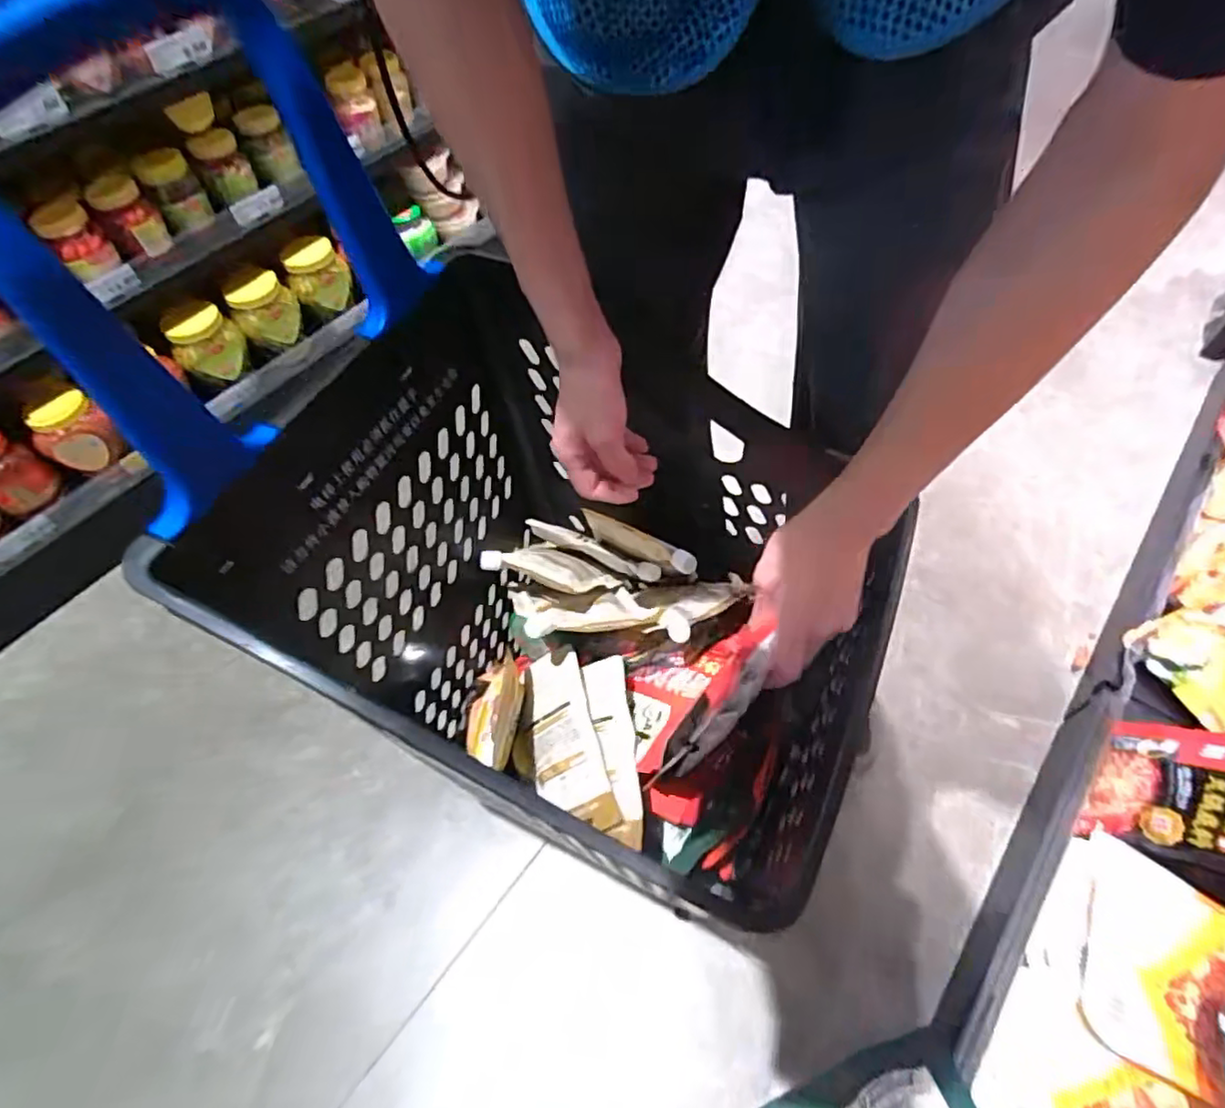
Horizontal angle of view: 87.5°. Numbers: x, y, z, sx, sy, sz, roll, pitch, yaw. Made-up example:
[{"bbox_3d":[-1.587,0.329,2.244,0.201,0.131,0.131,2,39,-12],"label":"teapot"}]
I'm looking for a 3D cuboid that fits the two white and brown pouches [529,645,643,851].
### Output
[{"bbox_3d":[-0.032,0.202,0.668,0.056,0.124,0.206,9,55,-44],"label":"two white and brown pouches"}]

